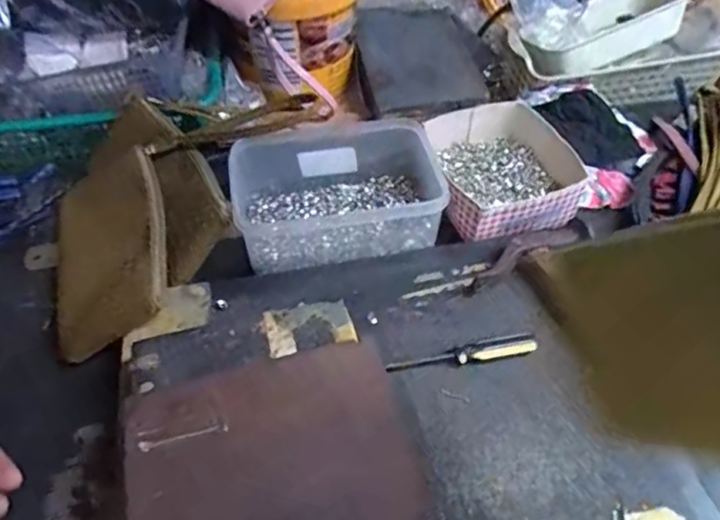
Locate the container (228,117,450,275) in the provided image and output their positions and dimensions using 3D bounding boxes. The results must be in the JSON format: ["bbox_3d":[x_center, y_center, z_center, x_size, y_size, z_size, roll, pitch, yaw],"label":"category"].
[{"bbox_3d":[-0.025,-0.070,0.574,0.198,0.077,0.146,-10,52,-9],"label":"container"}]

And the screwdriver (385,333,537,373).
[{"bbox_3d":[0.082,0.076,0.466,0.121,0.014,0.017,-7,52,-7],"label":"screwdriver"}]

